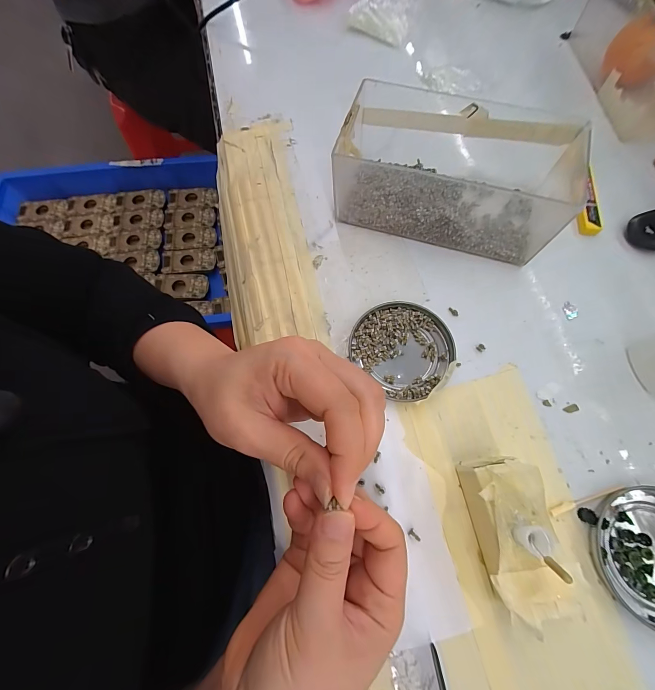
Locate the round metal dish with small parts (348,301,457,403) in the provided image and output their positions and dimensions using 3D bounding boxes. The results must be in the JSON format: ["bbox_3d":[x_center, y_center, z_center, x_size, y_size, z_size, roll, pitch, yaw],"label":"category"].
[{"bbox_3d":[0.060,0.001,0.253,0.072,0.010,0.077,-1,70,1],"label":"round metal dish with small parts"}]

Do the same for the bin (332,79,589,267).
[{"bbox_3d":[0.112,-0.147,0.277,0.201,0.064,0.109,19,71,8],"label":"bin"}]

